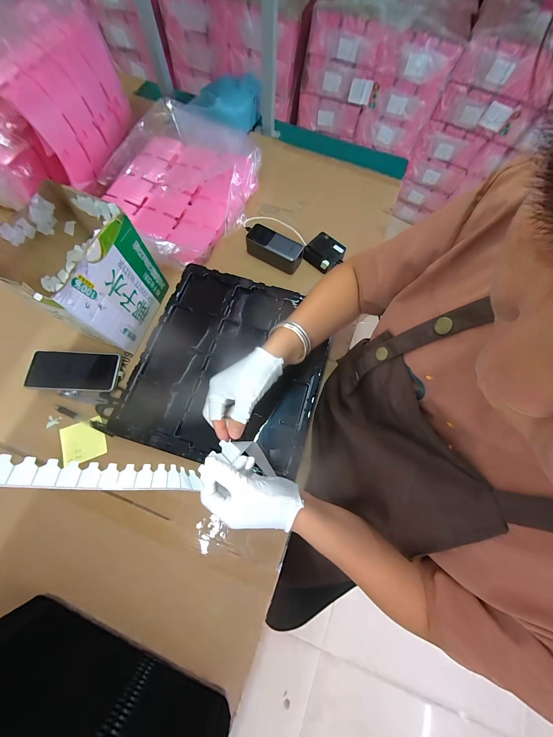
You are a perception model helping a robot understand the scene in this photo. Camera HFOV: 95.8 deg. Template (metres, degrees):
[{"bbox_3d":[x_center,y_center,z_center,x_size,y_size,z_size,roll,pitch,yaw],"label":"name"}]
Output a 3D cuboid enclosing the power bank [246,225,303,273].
[{"bbox_3d":[-0.005,-0.281,0.585,0.138,0.047,0.058,27,73,6],"label":"power bank"}]

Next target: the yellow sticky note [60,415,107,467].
[{"bbox_3d":[-0.363,0.135,0.469,0.081,0.004,0.074,-19,74,-9],"label":"yellow sticky note"}]

